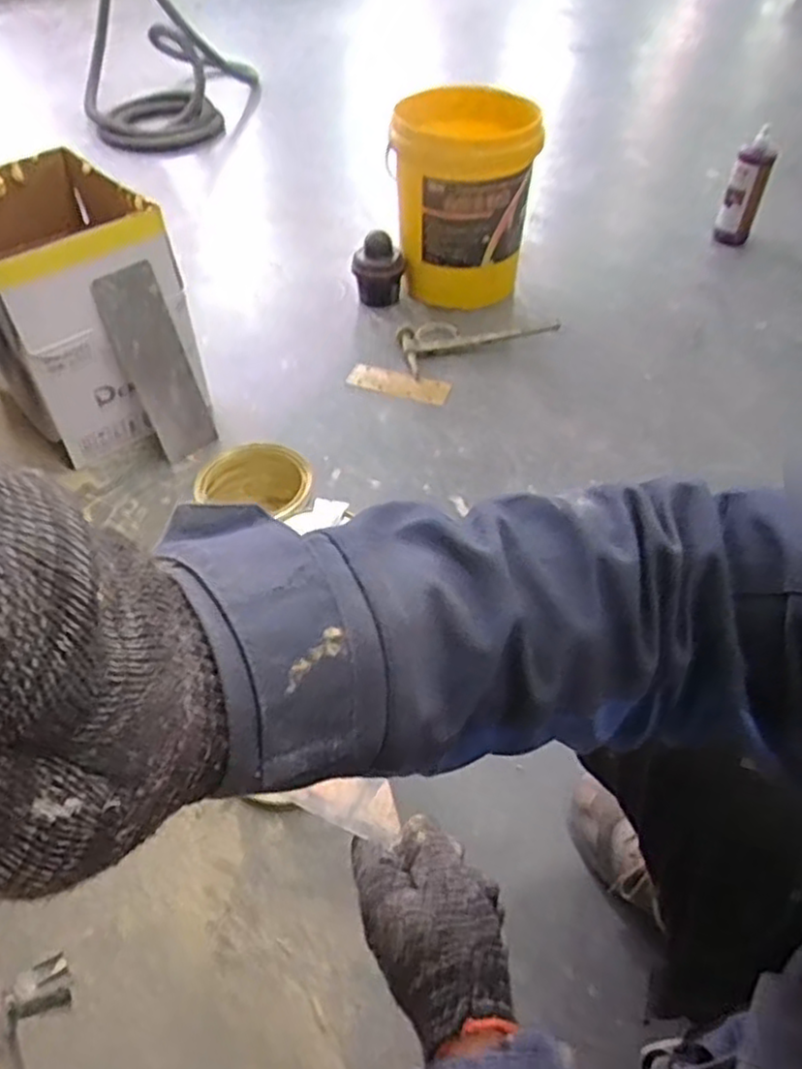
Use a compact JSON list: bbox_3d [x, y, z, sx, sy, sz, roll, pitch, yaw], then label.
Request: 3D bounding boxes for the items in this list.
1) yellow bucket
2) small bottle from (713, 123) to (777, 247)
[{"bbox_3d":[0.133,-0.731,1.585,0.286,0.328,0.283,-3,48,0],"label":"yellow bucket"},{"bbox_3d":[0.750,-0.748,1.585,0.077,0.247,0.067,15,51,15],"label":"small bottle"}]

